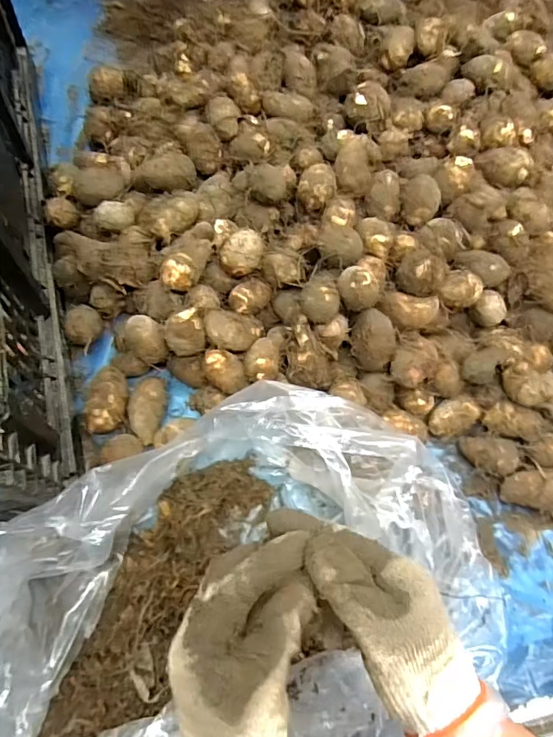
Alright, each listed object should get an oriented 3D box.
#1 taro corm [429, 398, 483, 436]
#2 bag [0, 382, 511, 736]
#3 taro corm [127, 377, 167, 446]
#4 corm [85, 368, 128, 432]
[{"bbox_3d":[0.175,0.048,0.481,0.046,0.027,0.031,-16,72,-5],"label":"taro corm"},{"bbox_3d":[-0.053,0.187,0.374,0.447,0.131,0.256,-28,73,-9],"label":"bag"},{"bbox_3d":[-0.129,0.040,0.478,0.032,0.028,0.066,3,71,1],"label":"taro corm"},{"bbox_3d":[-0.165,0.030,0.478,0.033,0.032,0.065,-2,71,-1],"label":"corm"}]

